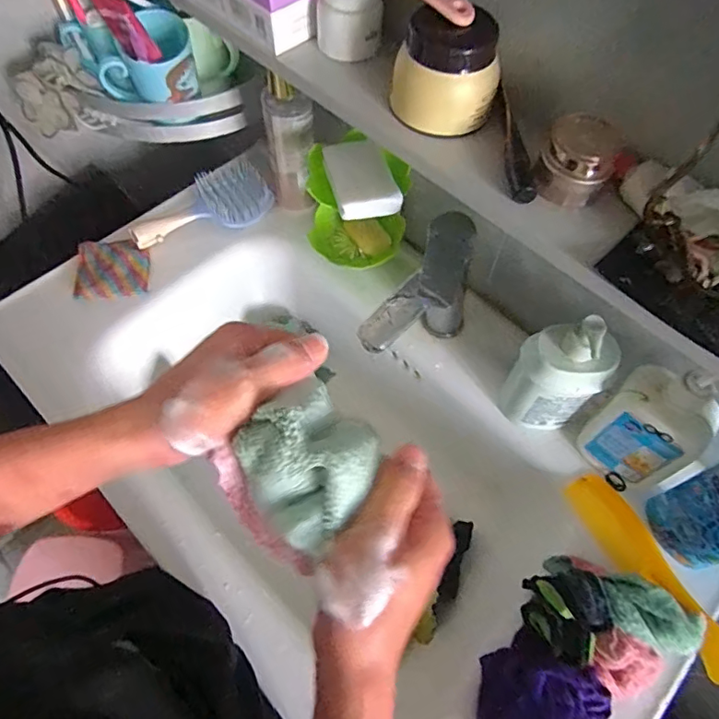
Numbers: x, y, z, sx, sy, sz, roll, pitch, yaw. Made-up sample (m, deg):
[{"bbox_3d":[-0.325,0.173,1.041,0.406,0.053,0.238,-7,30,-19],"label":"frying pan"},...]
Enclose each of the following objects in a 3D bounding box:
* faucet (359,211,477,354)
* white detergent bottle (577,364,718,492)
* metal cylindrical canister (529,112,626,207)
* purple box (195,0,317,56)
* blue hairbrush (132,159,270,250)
[{"bbox_3d":[0.064,-0.051,0.543,0.058,0.187,0.134,39,67,18],"label":"faucet"},{"bbox_3d":[0.268,0.065,0.495,0.046,0.146,0.089,-29,66,-17],"label":"white detergent bottle"},{"bbox_3d":[0.154,-0.140,0.374,0.048,0.047,0.042,33,65,15],"label":"metal cylindrical canister"},{"bbox_3d":[-0.099,-0.326,0.466,0.132,0.052,0.047,39,67,18],"label":"purple box"},{"bbox_3d":[-0.214,-0.214,0.710,0.183,0.029,0.105,-18,63,-12],"label":"blue hairbrush"}]

